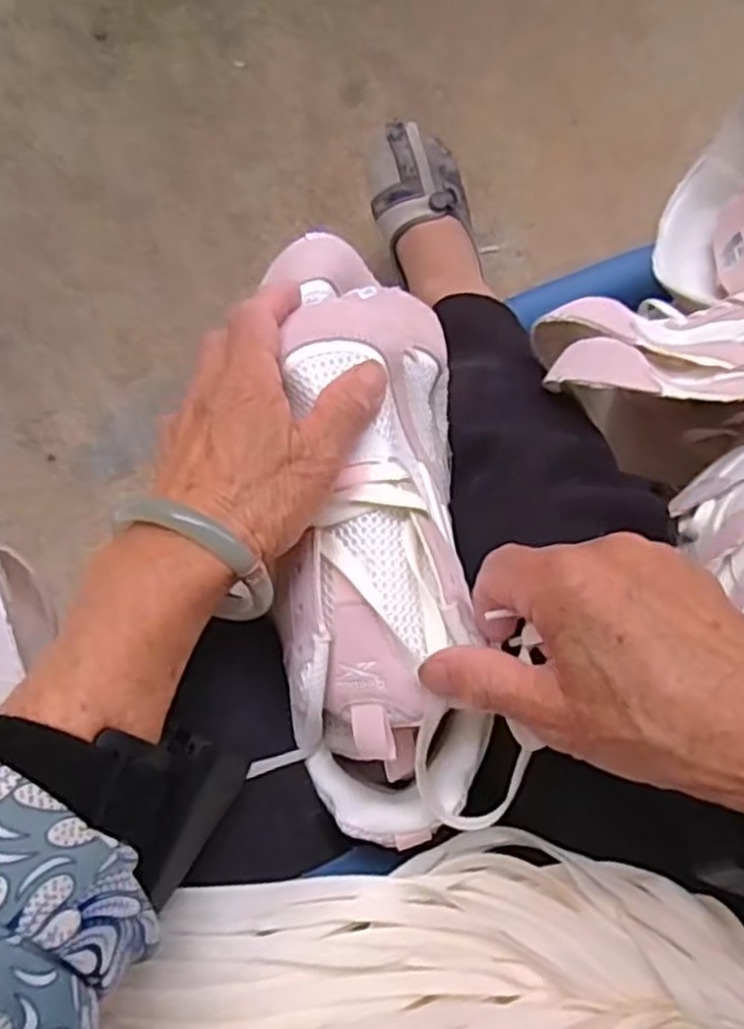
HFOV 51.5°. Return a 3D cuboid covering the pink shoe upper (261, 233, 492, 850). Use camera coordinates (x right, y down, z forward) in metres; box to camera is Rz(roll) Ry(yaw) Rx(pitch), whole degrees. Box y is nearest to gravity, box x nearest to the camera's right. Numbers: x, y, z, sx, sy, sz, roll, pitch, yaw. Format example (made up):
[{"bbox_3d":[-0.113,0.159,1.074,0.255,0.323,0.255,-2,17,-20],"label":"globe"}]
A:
[{"bbox_3d":[0.002,-0.003,0.354,0.083,0.078,0.280,-3,75,-1],"label":"pink shoe upper"}]

